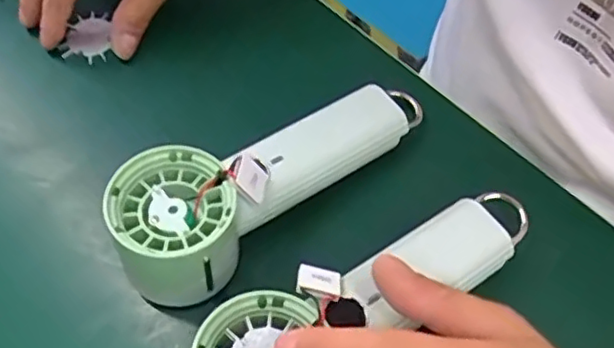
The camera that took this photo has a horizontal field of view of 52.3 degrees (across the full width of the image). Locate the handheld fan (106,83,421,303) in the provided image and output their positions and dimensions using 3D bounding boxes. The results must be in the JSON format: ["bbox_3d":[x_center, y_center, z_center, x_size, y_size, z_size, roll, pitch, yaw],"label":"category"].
[{"bbox_3d":[-0.018,0.000,0.350,0.191,0.061,0.060,-30,63,-28],"label":"handheld fan"}]

